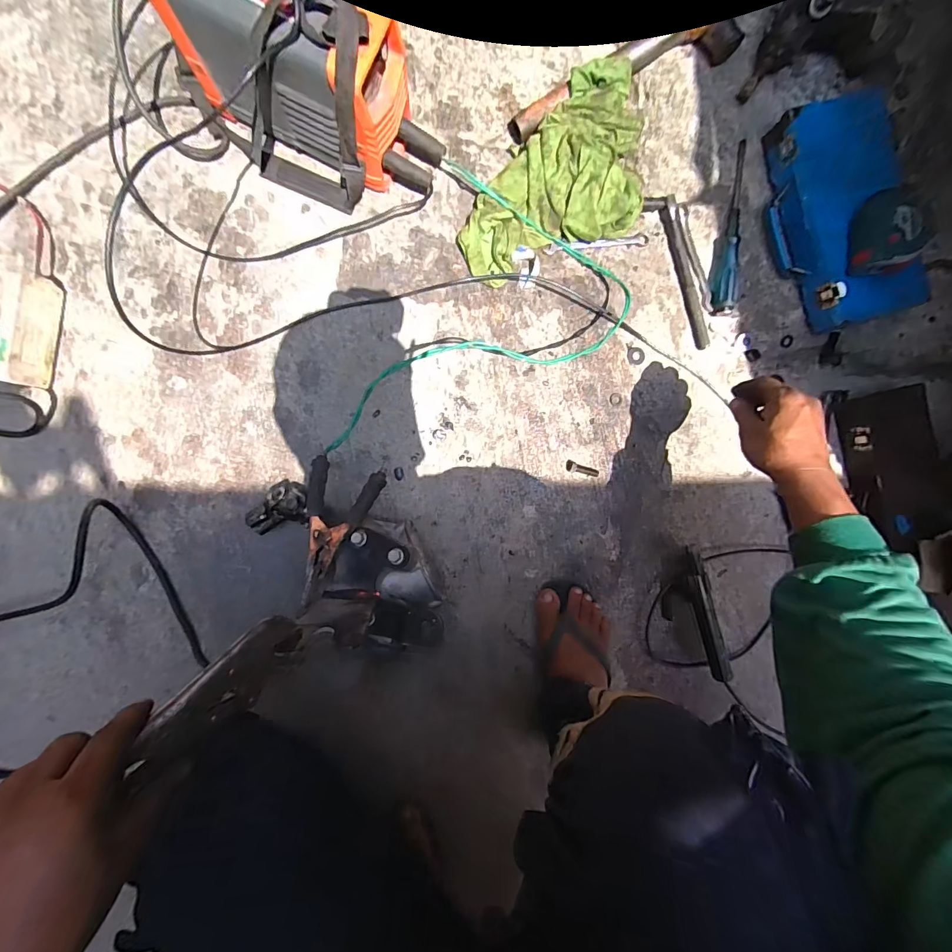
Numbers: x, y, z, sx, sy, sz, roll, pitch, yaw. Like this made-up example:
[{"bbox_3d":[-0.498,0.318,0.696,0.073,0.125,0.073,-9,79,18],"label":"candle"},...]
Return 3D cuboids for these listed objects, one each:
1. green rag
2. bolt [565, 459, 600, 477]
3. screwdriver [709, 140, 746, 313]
[{"bbox_3d":[0.137,-0.408,0.581,0.188,0.060,0.351,39,86,-2],"label":"green rag"},{"bbox_3d":[0.158,-0.010,0.602,0.051,0.009,0.016,15,87,-4],"label":"bolt"},{"bbox_3d":[0.391,-0.373,0.618,0.031,0.025,0.242,10,88,-4],"label":"screwdriver"}]

